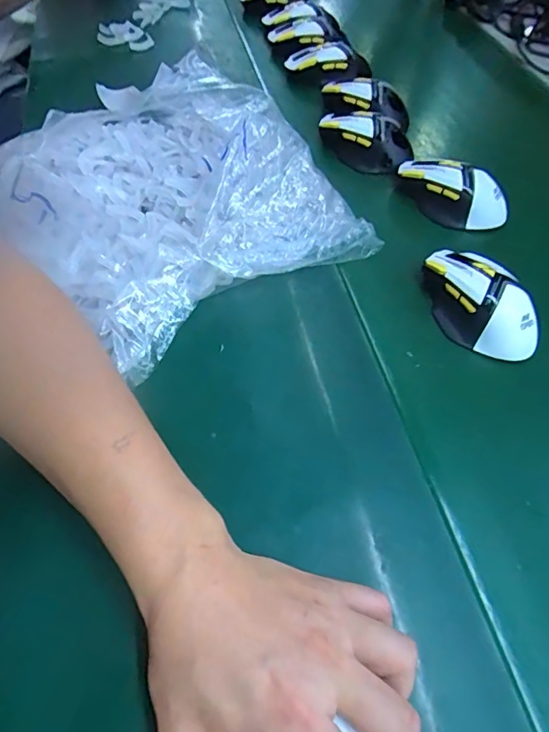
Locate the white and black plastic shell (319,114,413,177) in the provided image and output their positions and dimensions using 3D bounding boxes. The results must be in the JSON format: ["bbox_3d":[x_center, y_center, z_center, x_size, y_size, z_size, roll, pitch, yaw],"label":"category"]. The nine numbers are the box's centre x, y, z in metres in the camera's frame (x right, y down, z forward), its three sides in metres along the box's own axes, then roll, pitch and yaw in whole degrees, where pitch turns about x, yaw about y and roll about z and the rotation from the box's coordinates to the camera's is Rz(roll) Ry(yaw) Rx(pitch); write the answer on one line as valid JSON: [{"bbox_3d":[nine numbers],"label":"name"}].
[{"bbox_3d":[0.104,-0.260,0.550,0.110,0.049,0.059,36,62,22],"label":"white and black plastic shell"}]

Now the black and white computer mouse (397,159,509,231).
[{"bbox_3d":[0.182,-0.179,0.502,0.118,0.045,0.059,27,59,16],"label":"black and white computer mouse"}]

